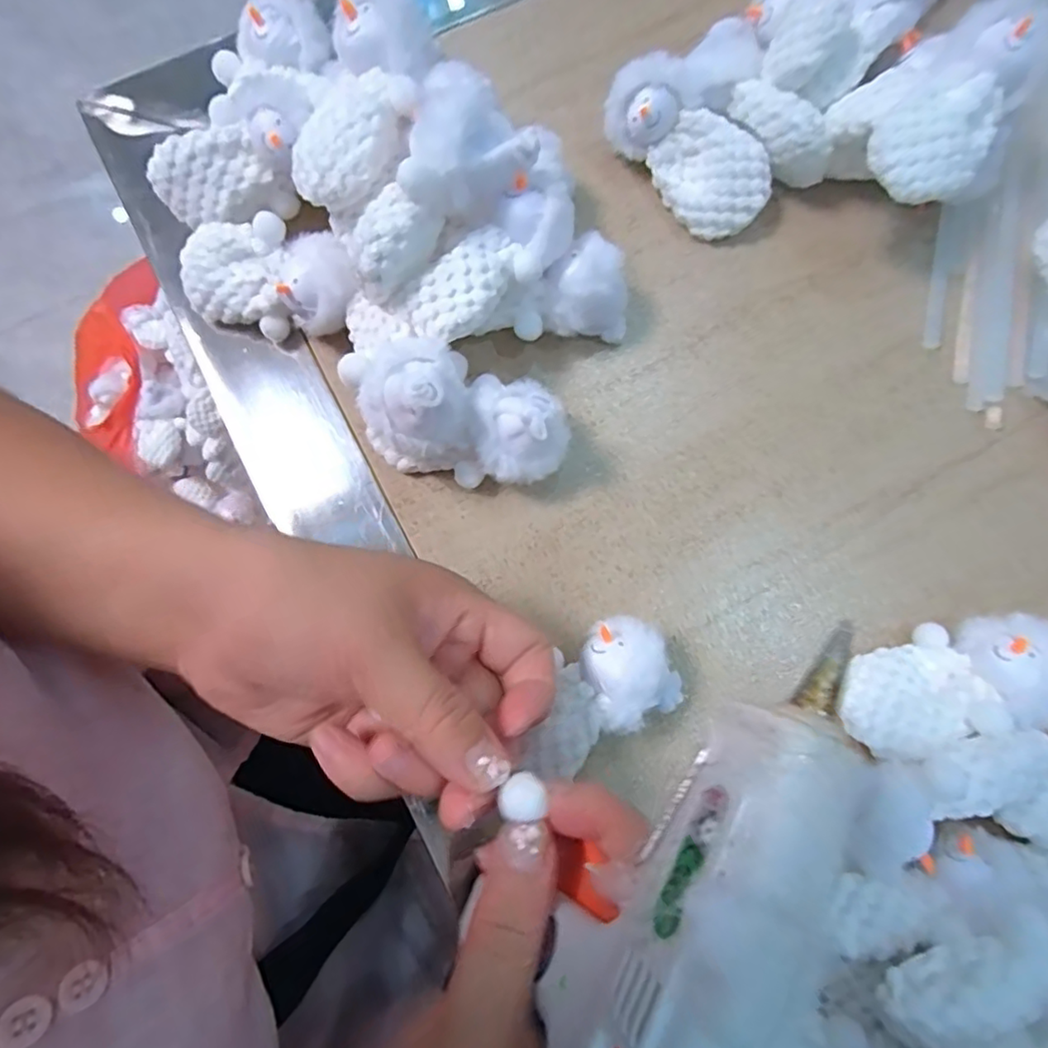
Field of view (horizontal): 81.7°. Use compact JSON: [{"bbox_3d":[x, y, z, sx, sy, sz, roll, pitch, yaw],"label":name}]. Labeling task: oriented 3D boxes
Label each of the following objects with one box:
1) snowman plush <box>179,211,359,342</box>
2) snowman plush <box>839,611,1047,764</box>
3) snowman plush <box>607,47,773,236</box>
[{"bbox_3d":[-0.110,-0.108,0.265,0.082,0.032,0.041,18,80,2],"label":"snowman plush"},{"bbox_3d":[0.167,0.064,0.242,0.082,0.039,0.043,-13,80,-3],"label":"snowman plush"},{"bbox_3d":[0.075,-0.172,0.282,0.083,0.038,0.035,40,82,6],"label":"snowman plush"}]

